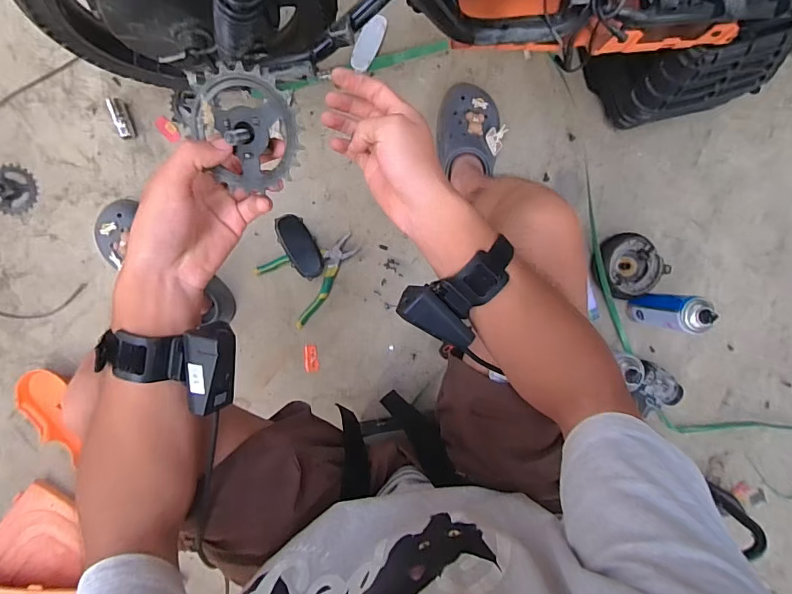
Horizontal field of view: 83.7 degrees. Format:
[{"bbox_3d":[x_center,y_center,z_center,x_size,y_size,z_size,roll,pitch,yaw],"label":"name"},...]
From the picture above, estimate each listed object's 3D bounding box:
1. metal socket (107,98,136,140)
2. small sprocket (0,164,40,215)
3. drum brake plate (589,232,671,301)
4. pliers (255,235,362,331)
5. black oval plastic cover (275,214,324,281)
[{"bbox_3d":[-0.482,-0.314,0.780,0.025,0.028,0.076,-20,97,-3],"label":"metal socket"},{"bbox_3d":[-0.680,-0.191,0.781,0.089,0.006,0.086,-1,95,-5],"label":"small sprocket"},{"bbox_3d":[0.455,-0.055,0.867,0.143,0.063,0.123,41,89,-7],"label":"drum brake plate"},{"bbox_3d":[-0.149,-0.046,0.822,0.179,0.015,0.133,-35,97,-1],"label":"pliers"},{"bbox_3d":[-0.177,-0.094,0.813,0.056,0.019,0.125,-30,85,-2],"label":"black oval plastic cover"}]

